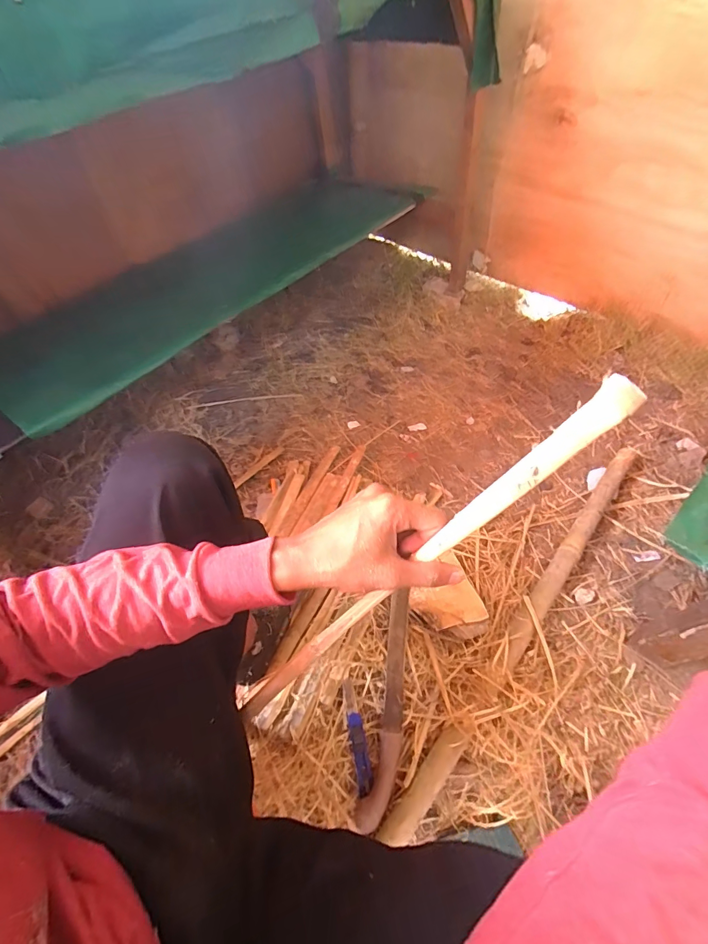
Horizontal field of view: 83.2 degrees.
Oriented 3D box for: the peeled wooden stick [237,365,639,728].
[{"bbox_3d":[0.026,0.101,0.332,0.452,0.014,0.019,-47,51,25],"label":"peeled wooden stick"}]

